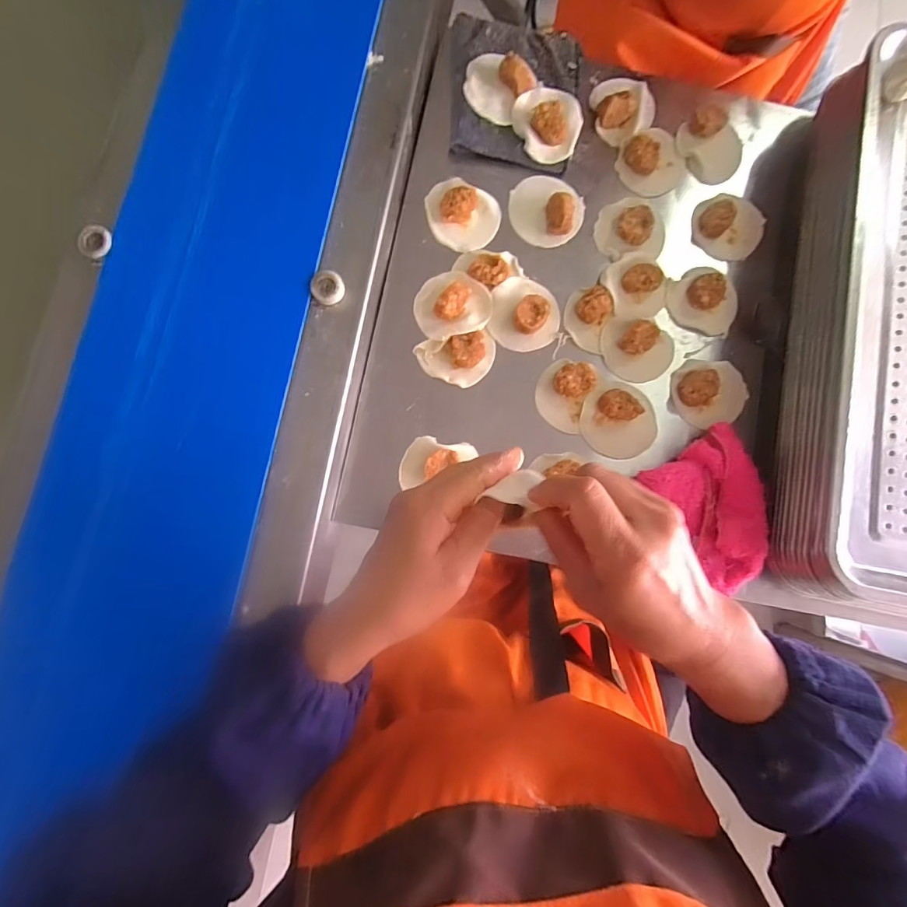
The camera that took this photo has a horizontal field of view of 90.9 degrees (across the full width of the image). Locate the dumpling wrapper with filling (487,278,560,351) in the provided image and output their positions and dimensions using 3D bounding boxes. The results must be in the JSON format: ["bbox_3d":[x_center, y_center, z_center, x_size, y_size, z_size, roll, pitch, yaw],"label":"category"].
[{"bbox_3d":[0.080,-0.156,0.490,0.076,0.023,0.081,0,83,-3],"label":"dumpling wrapper with filling"}]

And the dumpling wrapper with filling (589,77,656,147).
[{"bbox_3d":[0.202,-0.414,0.526,0.082,0.026,0.076,0,83,-3],"label":"dumpling wrapper with filling"}]

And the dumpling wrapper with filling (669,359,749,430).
[{"bbox_3d":[0.288,-0.071,0.497,0.081,0.021,0.076,0,83,-3],"label":"dumpling wrapper with filling"}]

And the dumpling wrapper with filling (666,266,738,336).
[{"bbox_3d":[0.289,-0.177,0.509,0.080,0.023,0.072,41,82,2],"label":"dumpling wrapper with filling"}]

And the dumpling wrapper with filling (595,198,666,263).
[{"bbox_3d":[0.204,-0.257,0.508,0.079,0.016,0.073,0,83,-3],"label":"dumpling wrapper with filling"}]

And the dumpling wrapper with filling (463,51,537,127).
[{"bbox_3d":[0.046,-0.412,0.496,0.071,0.024,0.064,34,82,1],"label":"dumpling wrapper with filling"}]

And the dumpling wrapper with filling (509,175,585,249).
[{"bbox_3d":[0.107,-0.282,0.502,0.076,0.026,0.082,0,83,-3],"label":"dumpling wrapper with filling"}]

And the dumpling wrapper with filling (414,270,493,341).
[{"bbox_3d":[0.001,-0.162,0.478,0.081,0.031,0.071,-15,84,-5],"label":"dumpling wrapper with filling"}]

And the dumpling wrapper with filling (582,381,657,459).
[{"bbox_3d":[0.181,-0.038,0.482,0.083,0.025,0.082,0,83,-3],"label":"dumpling wrapper with filling"}]

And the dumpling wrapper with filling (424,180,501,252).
[{"bbox_3d":[0.008,-0.270,0.499,0.083,0.028,0.074,29,82,1],"label":"dumpling wrapper with filling"}]

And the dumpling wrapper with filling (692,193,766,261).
[{"bbox_3d":[0.327,-0.264,0.520,0.084,0.025,0.070,1,83,-3],"label":"dumpling wrapper with filling"}]

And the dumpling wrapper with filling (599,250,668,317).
[{"bbox_3d":[0.209,-0.190,0.505,0.076,0.021,0.073,0,83,-3],"label":"dumpling wrapper with filling"}]

